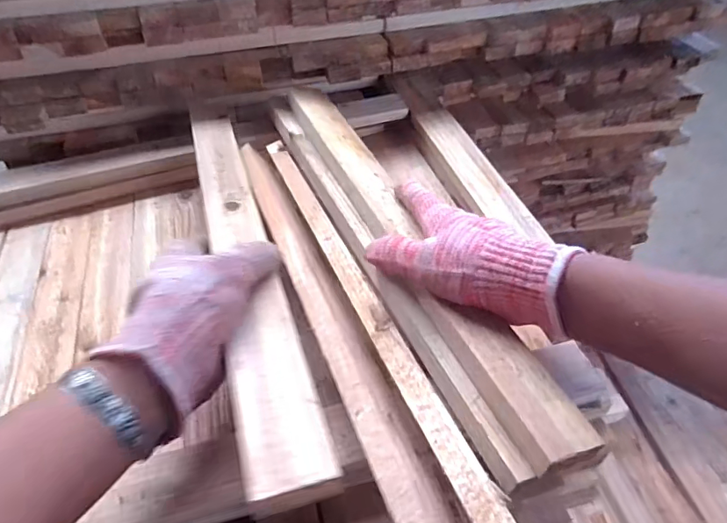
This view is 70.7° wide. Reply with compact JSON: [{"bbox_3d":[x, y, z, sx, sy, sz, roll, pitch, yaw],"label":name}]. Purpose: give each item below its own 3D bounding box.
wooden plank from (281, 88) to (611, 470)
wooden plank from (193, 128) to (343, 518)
[{"bbox_3d":[0.027,-0.038,0.429,0.055,0.015,0.462,-17,47,-13],"label":"wooden plank"},{"bbox_3d":[-0.096,-0.021,0.397,0.045,0.013,0.443,-15,40,-11],"label":"wooden plank"}]

